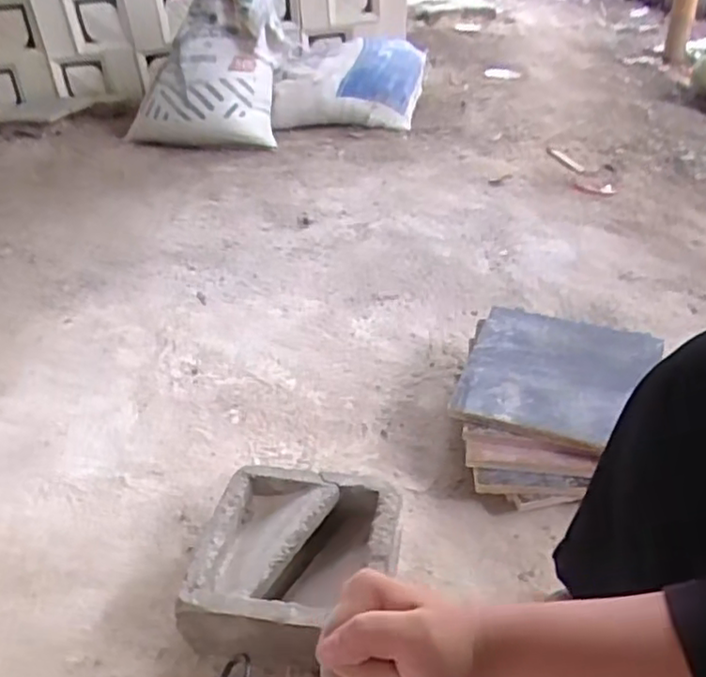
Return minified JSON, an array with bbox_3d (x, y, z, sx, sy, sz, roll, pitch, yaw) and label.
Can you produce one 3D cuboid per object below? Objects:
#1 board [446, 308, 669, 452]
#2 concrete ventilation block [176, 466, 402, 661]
[{"bbox_3d":[0.284,0.043,0.913,0.240,0.015,0.255,10,38,19],"label":"board"},{"bbox_3d":[-0.060,0.254,0.733,0.199,0.100,0.193,7,38,8],"label":"concrete ventilation block"}]

